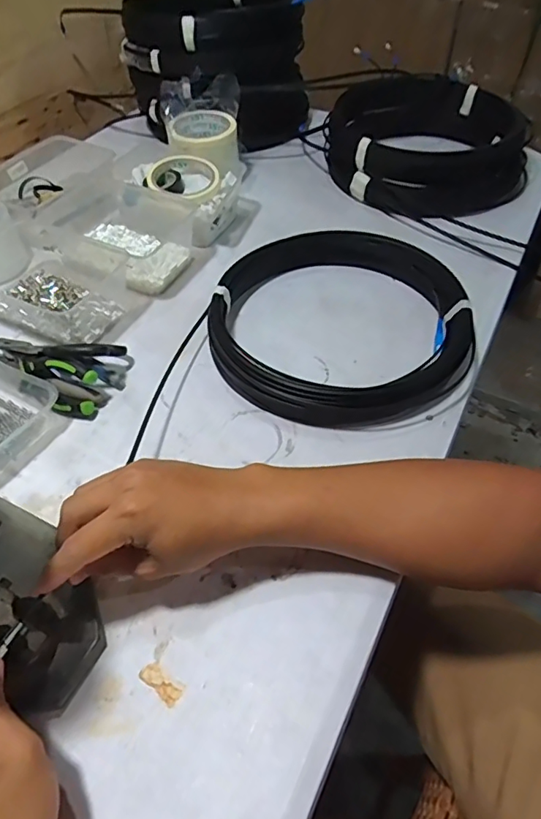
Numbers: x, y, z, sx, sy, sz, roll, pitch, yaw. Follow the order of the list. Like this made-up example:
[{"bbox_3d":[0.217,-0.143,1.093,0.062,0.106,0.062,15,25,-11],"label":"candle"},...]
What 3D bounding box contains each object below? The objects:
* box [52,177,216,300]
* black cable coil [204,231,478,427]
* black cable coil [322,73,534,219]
[{"bbox_3d":[-0.201,-0.238,0.674,0.234,0.070,0.141,32,58,24],"label":"box"},{"bbox_3d":[0.073,-0.097,0.561,0.273,0.052,0.262,0,50,1],"label":"black cable coil"},{"bbox_3d":[0.246,-0.417,0.801,0.288,0.101,0.348,11,51,10],"label":"black cable coil"}]

